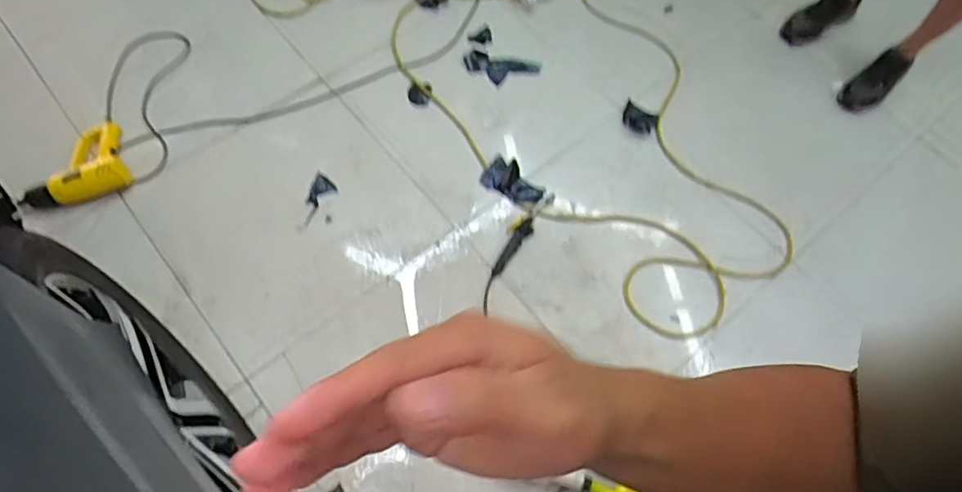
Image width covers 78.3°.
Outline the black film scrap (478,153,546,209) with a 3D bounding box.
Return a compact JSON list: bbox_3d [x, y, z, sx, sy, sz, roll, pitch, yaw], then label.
[{"bbox_3d":[0.085,-0.171,1.551,0.159,0.034,0.100,30,67,10],"label":"black film scrap"}]

